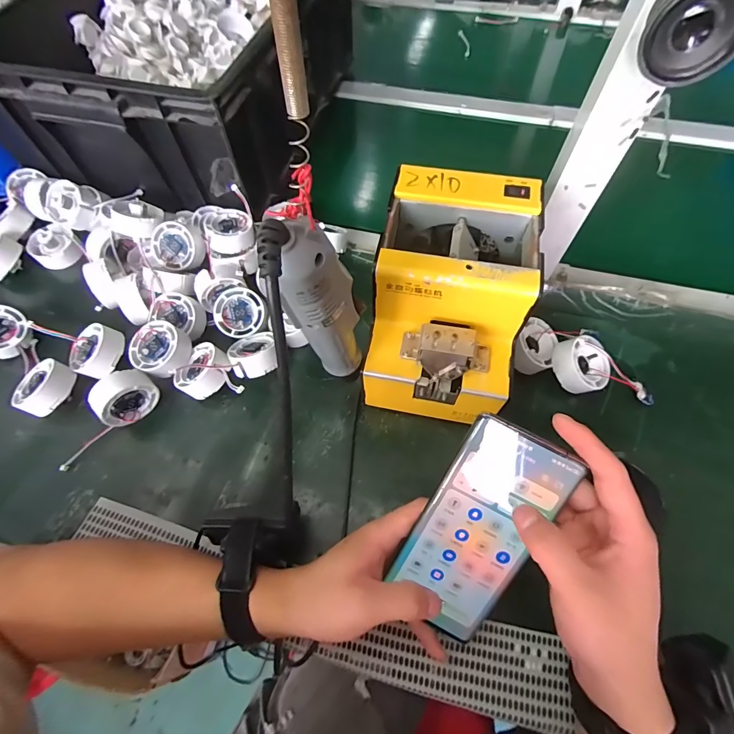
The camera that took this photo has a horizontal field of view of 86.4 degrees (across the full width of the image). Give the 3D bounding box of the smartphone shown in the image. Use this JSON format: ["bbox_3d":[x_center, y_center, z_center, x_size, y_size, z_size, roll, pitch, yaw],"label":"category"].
[{"bbox_3d":[0.074,0.112,0.267,0.071,0.005,0.154,27,104,6],"label":"smartphone"}]

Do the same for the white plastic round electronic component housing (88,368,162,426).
[{"bbox_3d":[-0.238,0.030,0.387,0.027,0.058,0.055,40,71,19],"label":"white plastic round electronic component housing"}]

